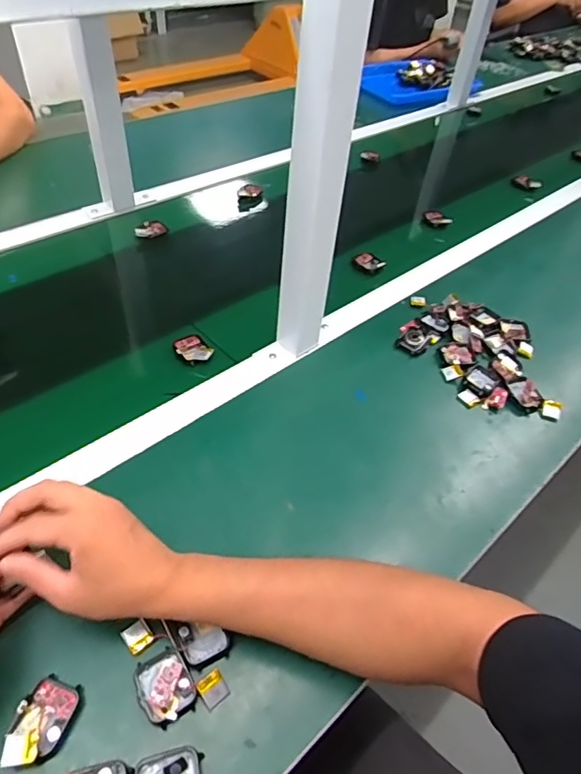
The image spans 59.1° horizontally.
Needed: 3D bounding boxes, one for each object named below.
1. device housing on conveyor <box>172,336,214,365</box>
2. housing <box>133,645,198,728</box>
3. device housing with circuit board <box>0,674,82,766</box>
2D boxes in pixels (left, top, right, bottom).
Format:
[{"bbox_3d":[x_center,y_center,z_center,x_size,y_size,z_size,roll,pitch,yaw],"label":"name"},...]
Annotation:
[{"bbox_3d":[-0.120,-0.047,0.634,0.038,0.012,0.046,-23,54,-25],"label":"device housing on conveyor"},{"bbox_3d":[-0.094,0.225,0.384,0.038,0.011,0.047,-21,53,-24],"label":"housing"},{"bbox_3d":[-0.176,0.237,0.362,0.036,0.019,0.055,17,48,9],"label":"device housing with circuit board"}]

